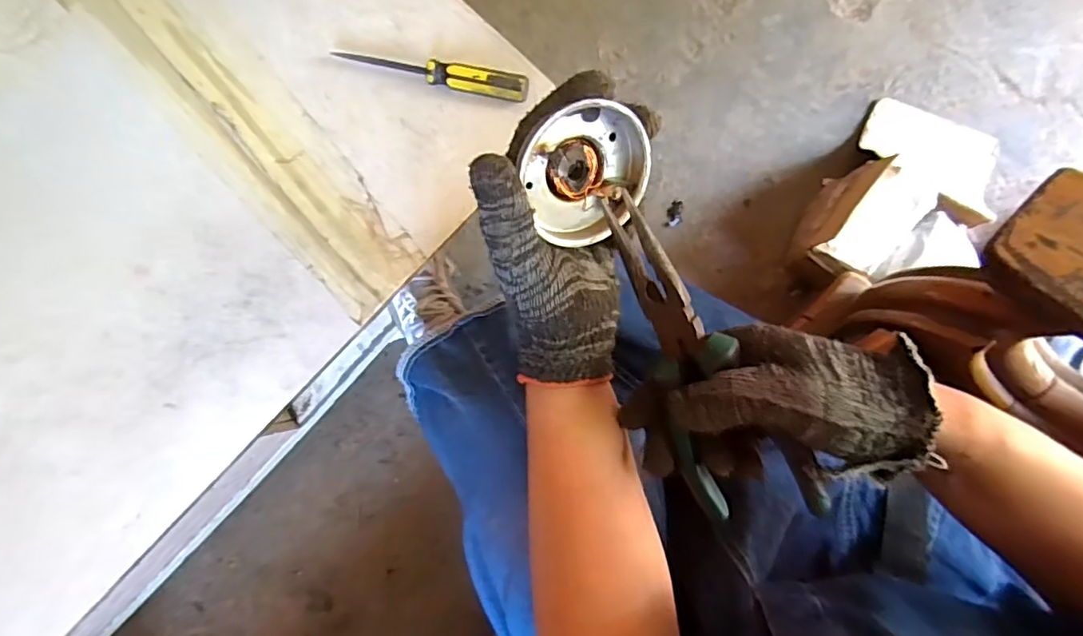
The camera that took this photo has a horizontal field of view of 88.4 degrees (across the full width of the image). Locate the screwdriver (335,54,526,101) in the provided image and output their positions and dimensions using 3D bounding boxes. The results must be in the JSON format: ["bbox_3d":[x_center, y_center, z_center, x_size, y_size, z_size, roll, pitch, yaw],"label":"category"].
[{"bbox_3d":[-0.090,-0.199,0.450,0.163,0.021,0.020,15,87,7],"label":"screwdriver"}]

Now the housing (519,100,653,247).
[{"bbox_3d":[0.020,-0.078,0.288,0.064,0.030,0.069,-28,130,-9],"label":"housing"}]

